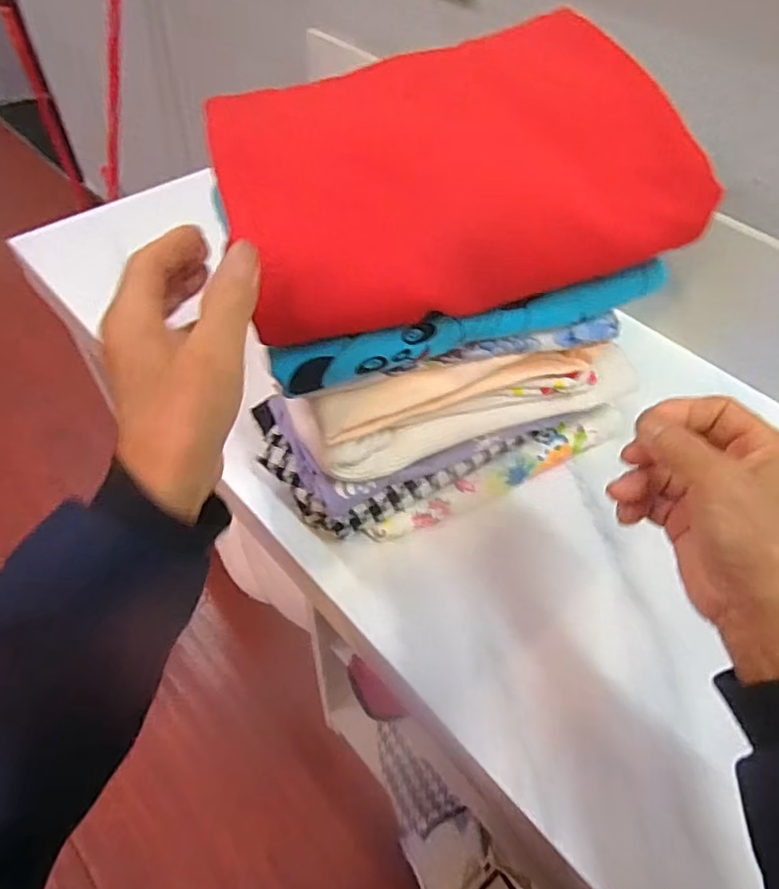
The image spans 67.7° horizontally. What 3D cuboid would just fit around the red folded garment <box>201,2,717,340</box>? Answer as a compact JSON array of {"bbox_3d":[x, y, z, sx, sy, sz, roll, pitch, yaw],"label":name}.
[{"bbox_3d":[0.030,-0.168,0.361,0.256,0.097,0.163,-10,53,-11],"label":"red folded garment"}]

